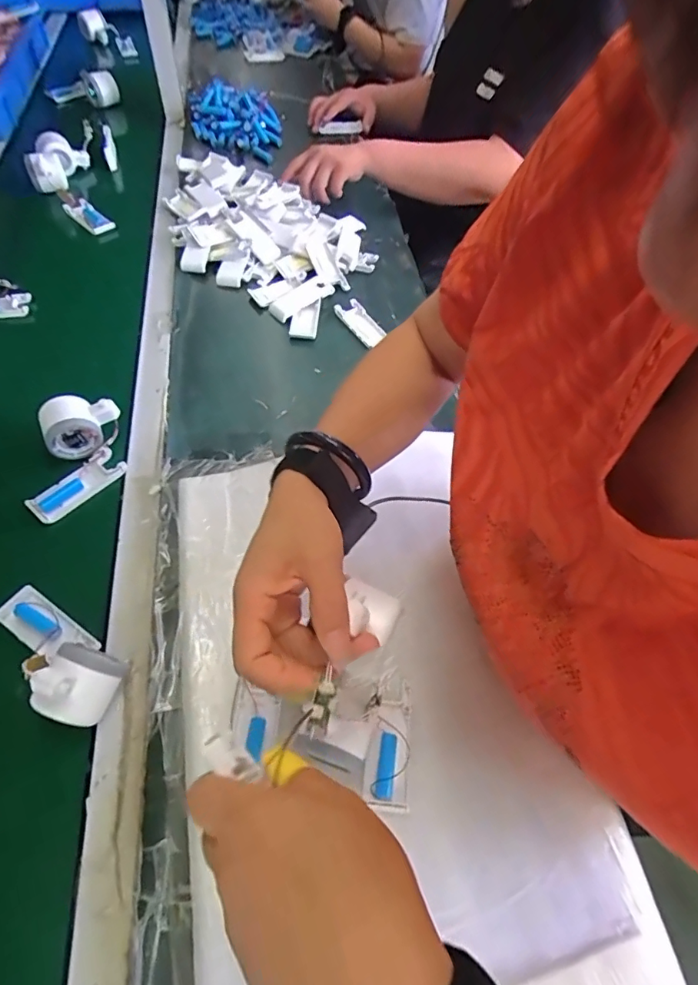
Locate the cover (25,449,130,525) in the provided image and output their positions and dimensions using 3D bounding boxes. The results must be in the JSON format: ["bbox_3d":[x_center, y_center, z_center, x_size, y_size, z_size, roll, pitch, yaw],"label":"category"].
[{"bbox_3d":[-0.312,-0.009,0.558,0.040,0.017,0.105,38,62,18],"label":"cover"}]

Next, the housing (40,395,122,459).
[{"bbox_3d":[-0.315,-0.082,0.575,0.082,0.051,0.051,-20,61,-17],"label":"housing"}]

